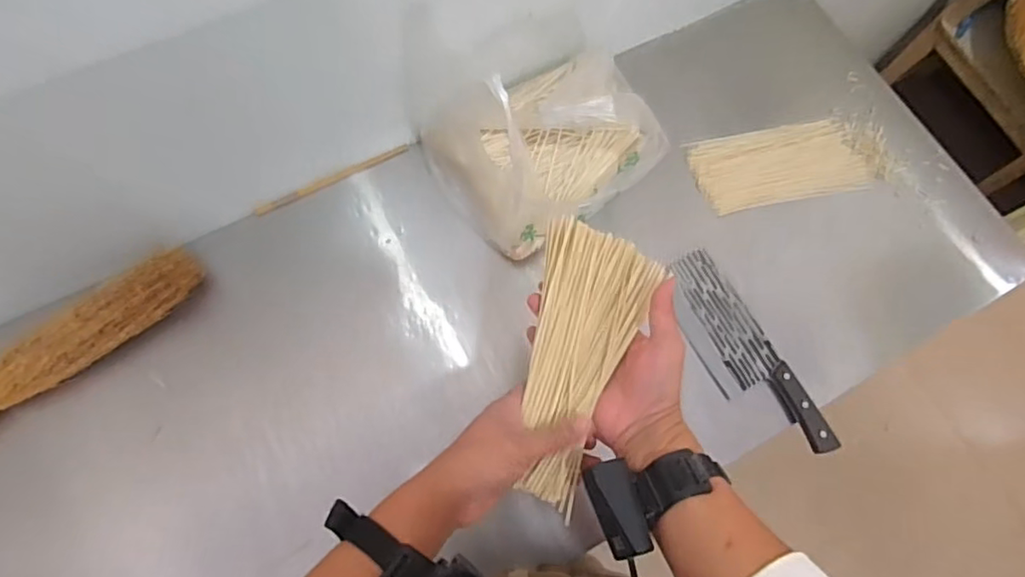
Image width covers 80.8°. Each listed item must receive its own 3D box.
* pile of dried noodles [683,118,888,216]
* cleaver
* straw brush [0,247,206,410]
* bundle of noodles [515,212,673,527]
[{"bbox_3d":[0.408,-0.186,0.898,0.281,0.017,0.120,-8,71,-5],"label":"pile of dried noodles"},{"bbox_3d":[0.301,0.088,0.794,0.090,0.022,0.295,-27,73,-11],"label":"cleaver"},{"bbox_3d":[-0.561,0.091,0.716,0.416,0.080,0.060,-38,76,-14],"label":"straw brush"},{"bbox_3d":[0.061,0.062,0.535,0.104,0.021,0.246,14,72,3],"label":"bundle of noodles"}]

